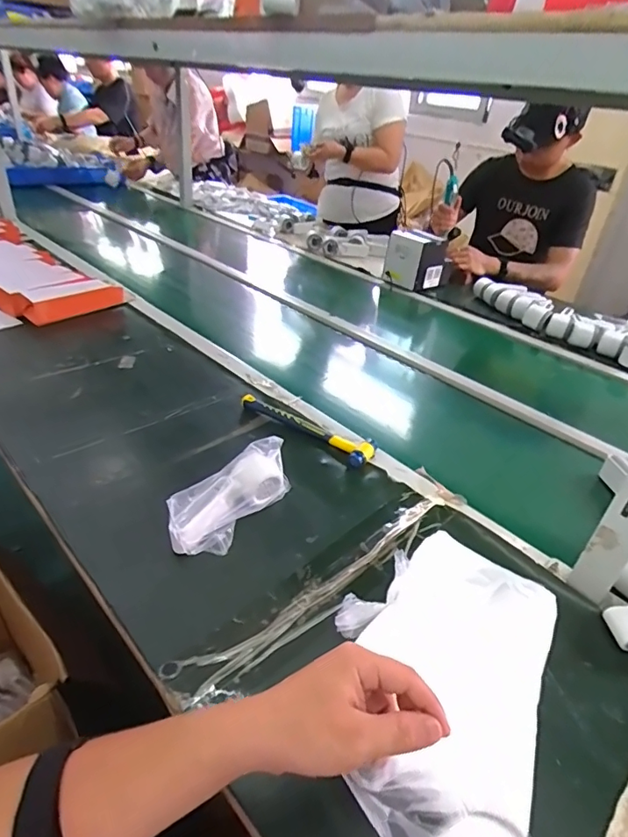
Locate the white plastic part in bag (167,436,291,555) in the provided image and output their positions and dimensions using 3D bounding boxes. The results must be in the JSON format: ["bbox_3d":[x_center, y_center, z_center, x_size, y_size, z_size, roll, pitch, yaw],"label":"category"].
[{"bbox_3d":[-0.106,0.096,0.606,0.069,0.086,0.172,22,37,23],"label":"white plastic part in bag"}]

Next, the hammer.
[{"bbox_3d":[-0.014,0.012,0.789,0.243,0.023,0.059,25,38,27],"label":"hammer"}]

